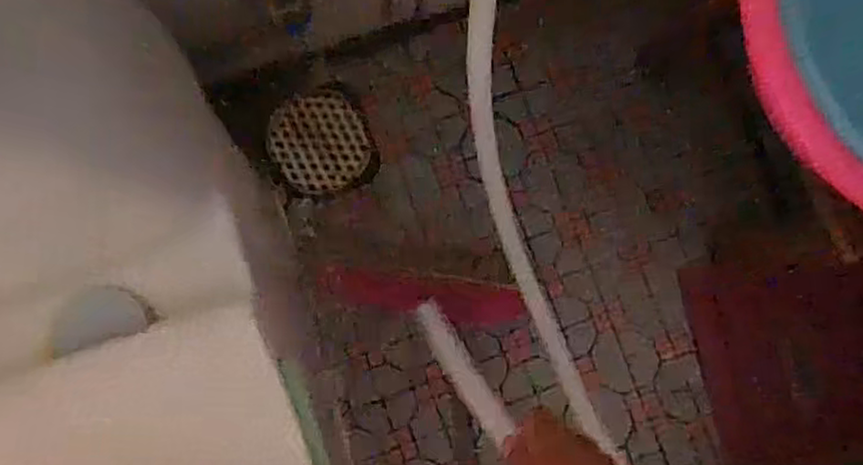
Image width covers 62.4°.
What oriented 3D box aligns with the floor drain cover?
[{"bbox_3d":[-0.147,-0.118,0.939,0.121,0.004,0.127,-30,94,-1],"label":"floor drain cover"}]

